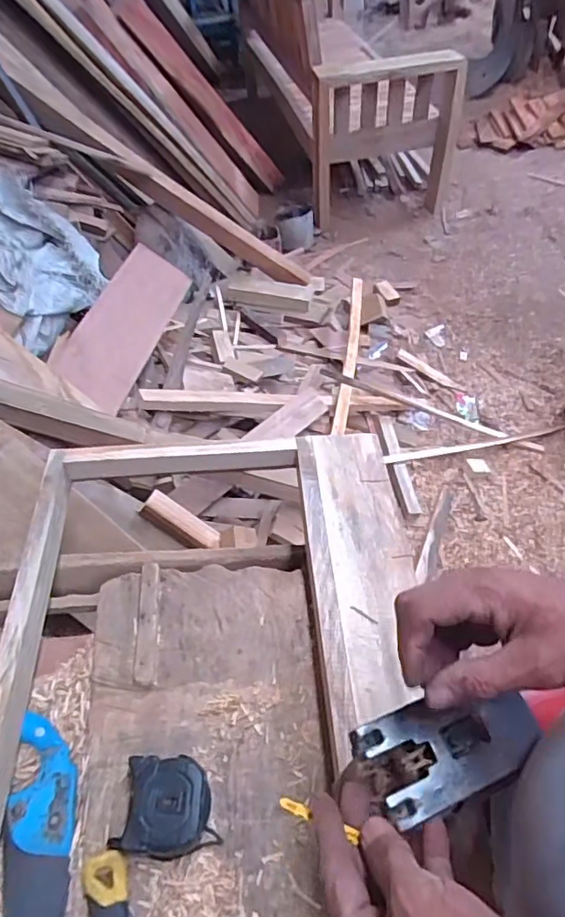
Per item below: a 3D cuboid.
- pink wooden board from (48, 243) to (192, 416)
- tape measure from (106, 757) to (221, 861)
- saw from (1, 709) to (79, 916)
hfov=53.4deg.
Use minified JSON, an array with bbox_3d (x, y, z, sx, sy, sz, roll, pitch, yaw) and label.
[{"bbox_3d":[-0.406,-0.354,1.467,0.029,0.206,0.433,3,55,40],"label":"pink wooden board"},{"bbox_3d":[-0.111,0.345,0.557,0.096,0.042,0.086,4,51,9],"label":"tape measure"},{"bbox_3d":[-0.233,0.440,0.507,0.074,0.020,0.395,-9,50,-2],"label":"saw"}]

